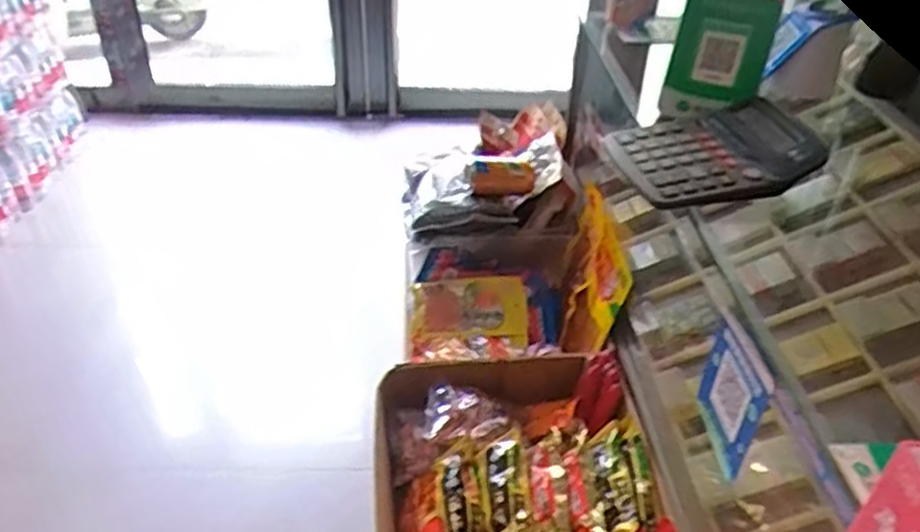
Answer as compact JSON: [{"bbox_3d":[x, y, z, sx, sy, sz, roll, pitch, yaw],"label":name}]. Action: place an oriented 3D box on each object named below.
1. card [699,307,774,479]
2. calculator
[{"bbox_3d":[0.253,0.119,0.686,0.009,0.133,0.099,-1,41,-6],"label":"card"},{"bbox_3d":[0.274,-0.130,0.811,0.200,0.045,0.166,-4,38,-8],"label":"calculator"}]

